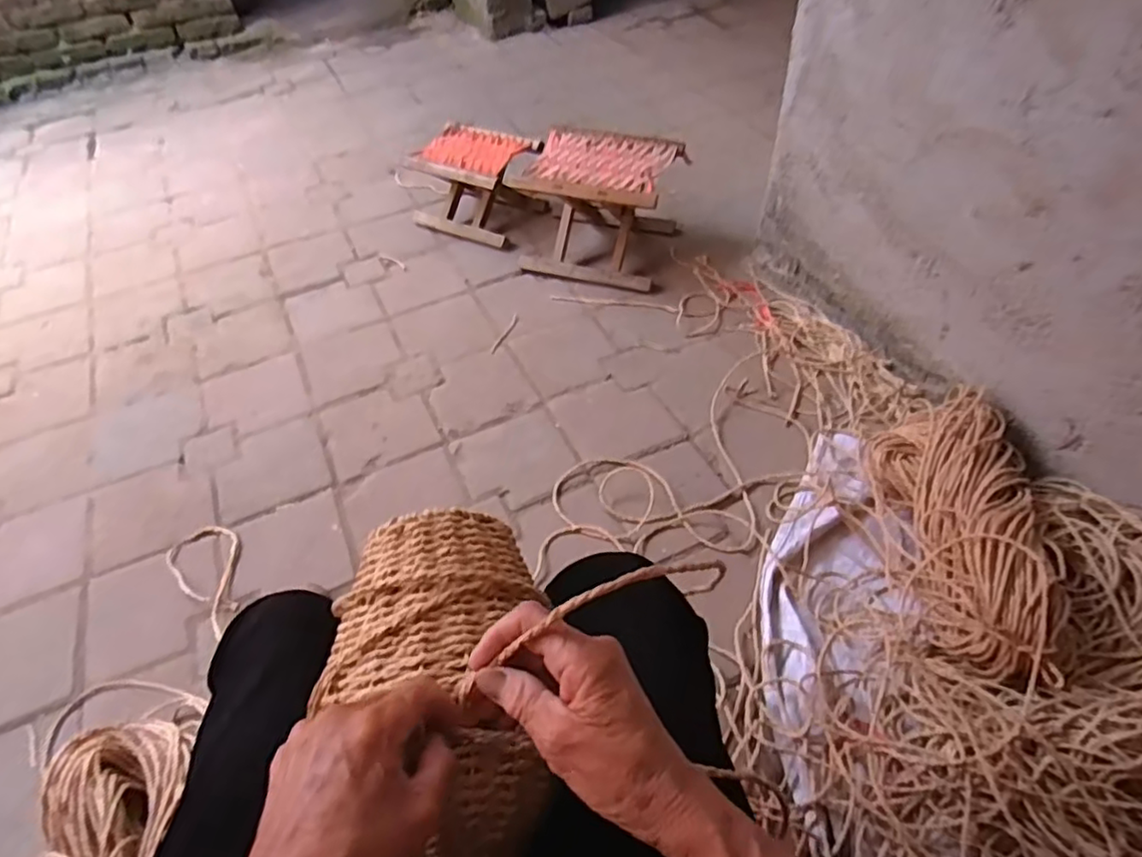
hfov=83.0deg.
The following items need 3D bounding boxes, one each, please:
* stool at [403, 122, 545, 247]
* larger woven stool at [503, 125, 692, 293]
[{"bbox_3d":[-0.255,-0.618,1.647,0.289,0.195,0.223,21,53,20],"label":"stool"},{"bbox_3d":[0.059,-0.522,1.516,0.335,0.236,0.288,13,51,14],"label":"larger woven stool"}]

